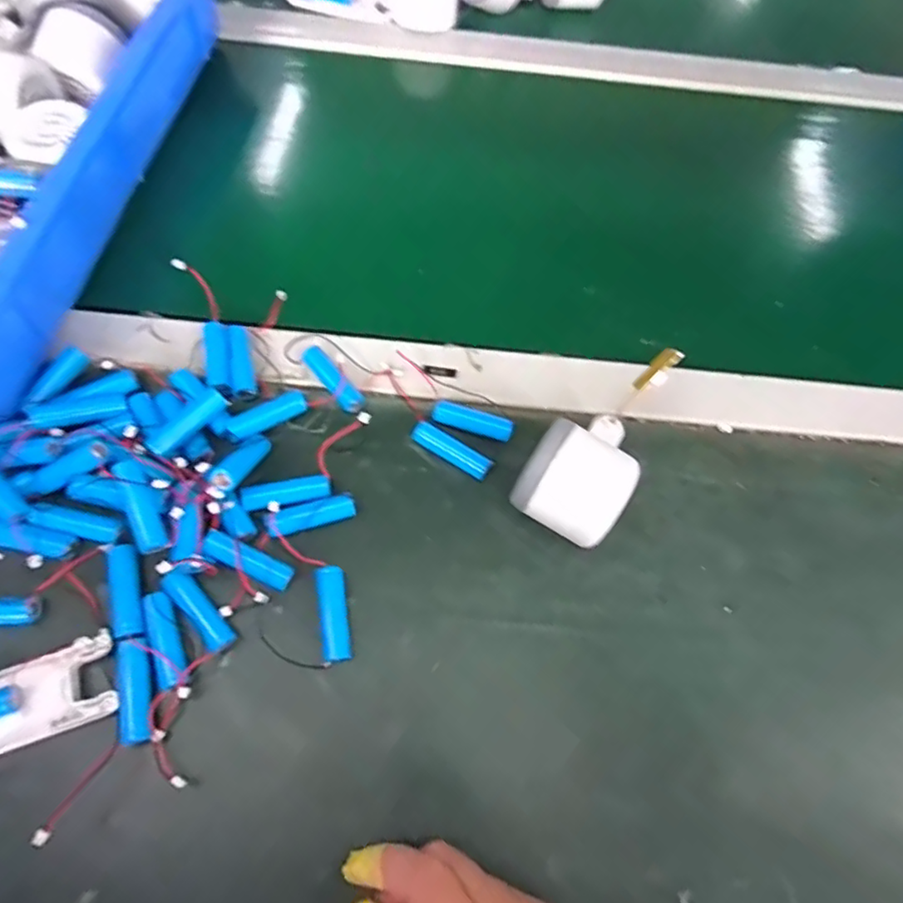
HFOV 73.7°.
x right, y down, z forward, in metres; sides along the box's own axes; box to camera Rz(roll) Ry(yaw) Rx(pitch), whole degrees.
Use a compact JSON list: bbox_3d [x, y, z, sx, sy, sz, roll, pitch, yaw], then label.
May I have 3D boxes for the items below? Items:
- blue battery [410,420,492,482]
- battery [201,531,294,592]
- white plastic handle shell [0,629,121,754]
[{"bbox_3d":[-0.001,0.001,0.377,0.053,0.015,0.015,33,70,11],"label":"blue battery"},{"bbox_3d":[-0.111,0.060,0.331,0.051,0.015,0.014,31,68,-12],"label":"battery"},{"bbox_3d":[-0.223,0.128,0.300,0.103,0.014,0.041,-19,69,-10],"label":"white plastic handle shell"}]

